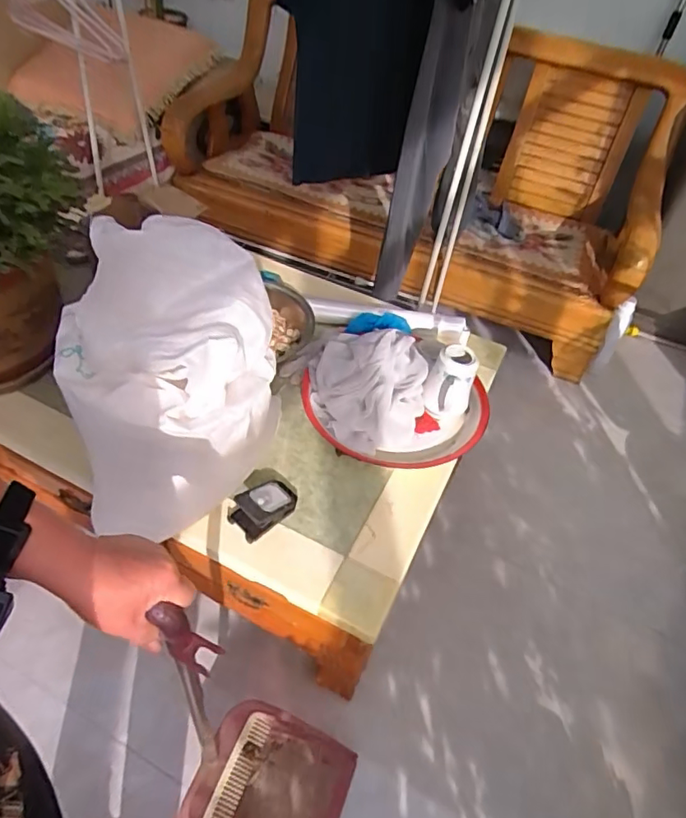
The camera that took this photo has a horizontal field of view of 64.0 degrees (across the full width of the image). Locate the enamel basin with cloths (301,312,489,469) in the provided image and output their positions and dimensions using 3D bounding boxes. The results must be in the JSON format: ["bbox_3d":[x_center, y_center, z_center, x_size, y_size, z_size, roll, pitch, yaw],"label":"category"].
[{"bbox_3d":[0.125,-0.077,1.159,0.410,0.138,0.398,3,48,-4],"label":"enamel basin with cloths"}]

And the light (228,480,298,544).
[{"bbox_3d":[-0.136,0.173,0.965,0.076,0.057,0.117,37,54,24],"label":"light"}]

